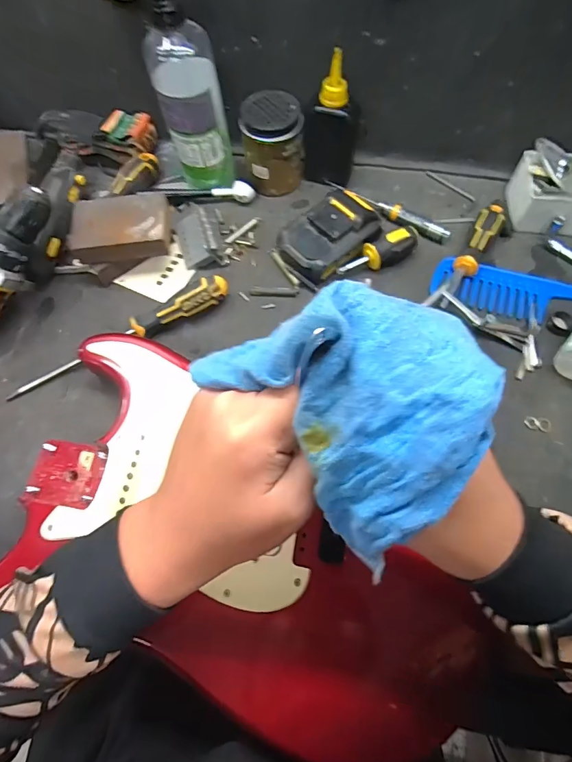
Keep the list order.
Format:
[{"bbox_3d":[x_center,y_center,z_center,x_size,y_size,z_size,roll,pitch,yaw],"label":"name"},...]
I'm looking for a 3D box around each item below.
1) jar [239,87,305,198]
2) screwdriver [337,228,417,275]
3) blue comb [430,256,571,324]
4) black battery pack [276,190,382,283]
[{"bbox_3d":[-0.014,-0.286,0.483,0.068,0.088,0.064,-1,67,2],"label":"jar"},{"bbox_3d":[0.102,-0.142,0.447,0.093,0.032,0.029,-27,69,-9],"label":"screwdriver"},{"bbox_3d":[0.270,-0.092,0.429,0.215,0.012,0.057,15,69,9],"label":"blue comb"},{"bbox_3d":[0.048,-0.169,0.457,0.115,0.042,0.076,-36,70,-12],"label":"black battery pack"}]

